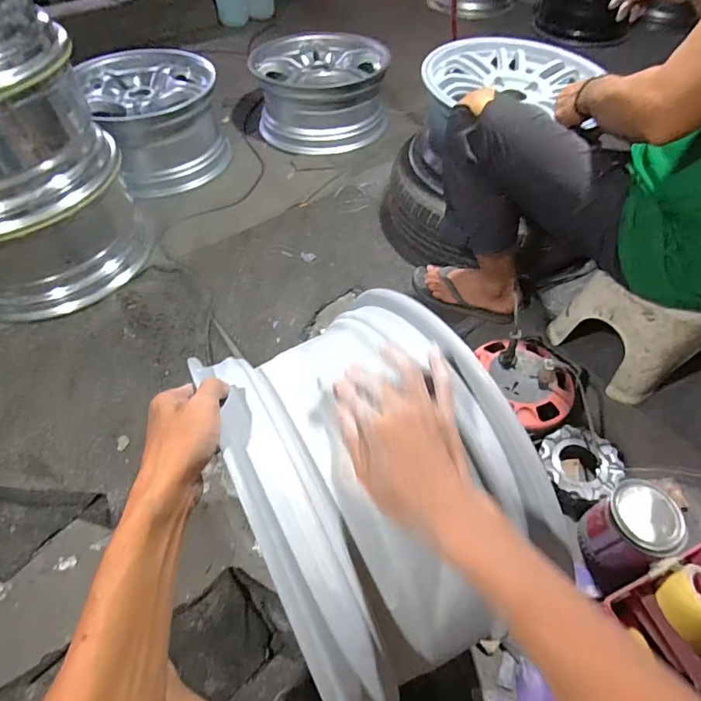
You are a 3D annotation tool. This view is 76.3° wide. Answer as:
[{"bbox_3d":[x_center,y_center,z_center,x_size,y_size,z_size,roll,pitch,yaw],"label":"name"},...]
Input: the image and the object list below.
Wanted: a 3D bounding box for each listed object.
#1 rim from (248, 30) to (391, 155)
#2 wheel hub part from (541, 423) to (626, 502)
[{"bbox_3d":[-0.101,-0.884,1.498,0.437,0.194,0.376,1,54,2],"label":"rim"},{"bbox_3d":[0.400,0.202,0.791,0.133,0.053,0.122,0,54,1],"label":"wheel hub part"}]

